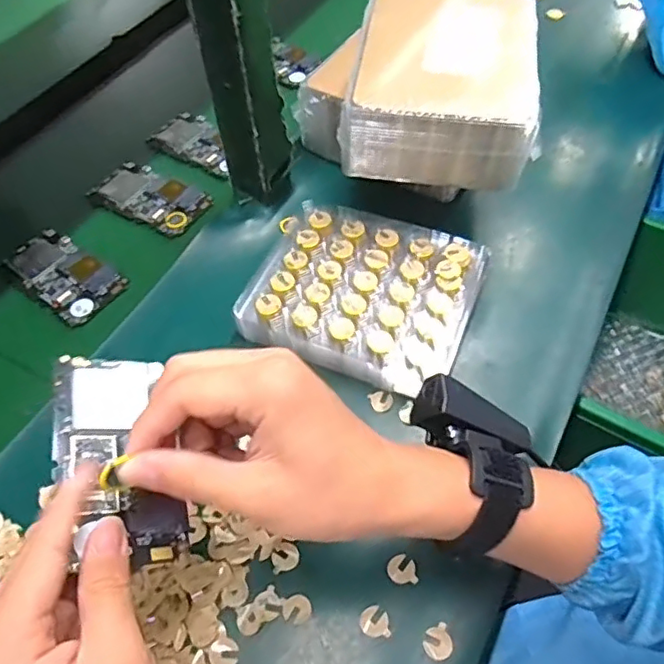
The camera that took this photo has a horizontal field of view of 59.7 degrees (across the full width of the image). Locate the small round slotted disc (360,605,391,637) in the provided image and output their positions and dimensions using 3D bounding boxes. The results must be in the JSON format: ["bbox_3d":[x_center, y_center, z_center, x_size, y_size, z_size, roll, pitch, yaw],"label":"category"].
[{"bbox_3d":[0.027,0.180,0.360,0.018,0.004,0.017,-2,54,2],"label":"small round slotted disc"}]

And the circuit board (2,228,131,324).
[{"bbox_3d":[-0.252,-0.054,0.542,0.118,0.007,0.061,32,62,23],"label":"circuit board"}]

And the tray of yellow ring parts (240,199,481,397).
[{"bbox_3d":[0.023,-0.034,0.491,0.185,0.042,0.154,16,57,15],"label":"tray of yellow ring parts"}]

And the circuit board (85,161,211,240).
[{"bbox_3d":[-0.189,-0.141,0.598,0.123,0.004,0.066,25,59,20],"label":"circuit board"}]

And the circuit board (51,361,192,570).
[{"bbox_3d":[-0.120,0.067,0.321,0.062,0.006,0.125,3,53,-35],"label":"circuit board"}]

